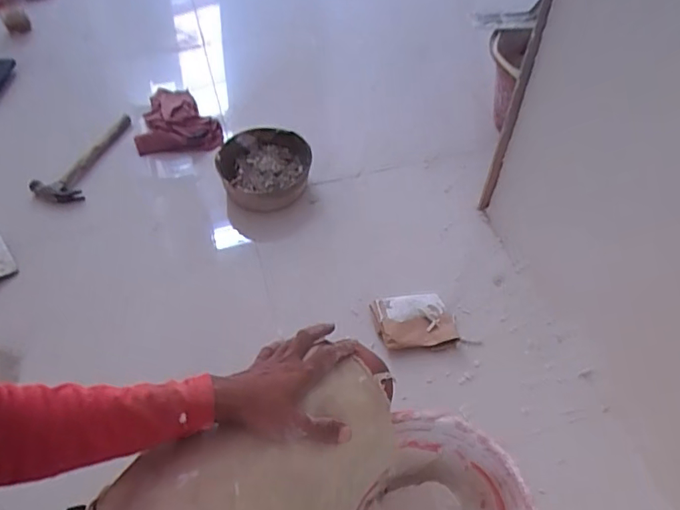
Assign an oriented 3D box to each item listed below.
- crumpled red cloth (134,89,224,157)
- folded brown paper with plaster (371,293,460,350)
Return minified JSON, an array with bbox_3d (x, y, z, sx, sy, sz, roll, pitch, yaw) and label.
[{"bbox_3d":[-0.375,-0.321,1.255,0.191,0.044,0.222,-5,52,-4],"label":"crumpled red cloth"},{"bbox_3d":[0.125,0.111,0.901,0.135,0.025,0.103,-1,52,-1],"label":"folded brown paper with plaster"}]

